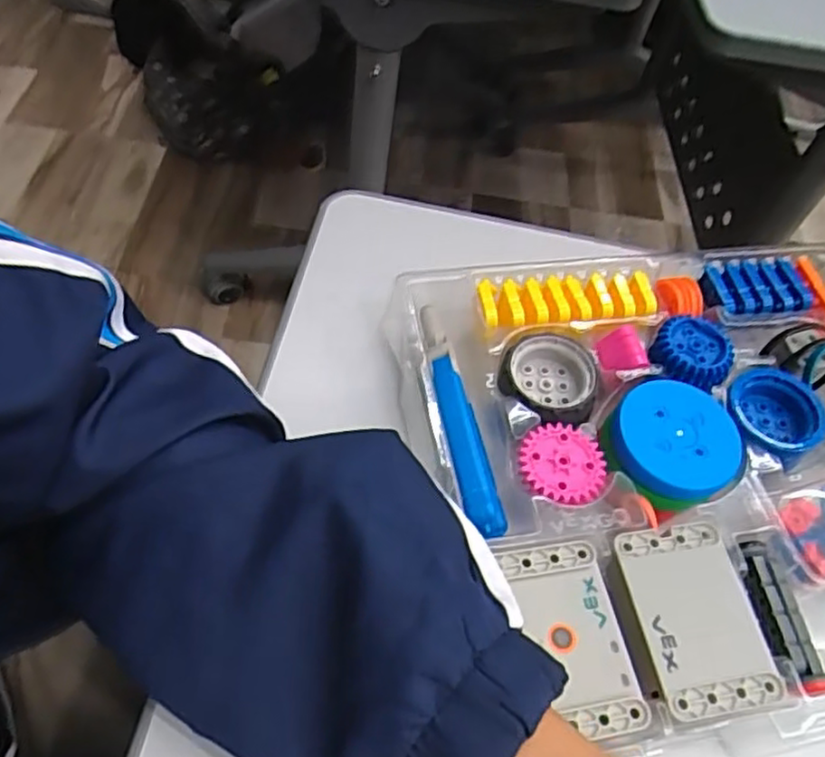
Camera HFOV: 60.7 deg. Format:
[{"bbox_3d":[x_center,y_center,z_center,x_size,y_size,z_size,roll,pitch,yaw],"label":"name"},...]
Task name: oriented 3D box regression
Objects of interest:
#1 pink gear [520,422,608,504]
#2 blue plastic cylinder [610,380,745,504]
[{"bbox_3d":[0.069,0.038,0.325,0.039,0.004,0.038,10,56,-3],"label":"pink gear"},{"bbox_3d":[0.129,0.028,0.344,0.061,0.019,0.062,25,57,8],"label":"blue plastic cylinder"}]

